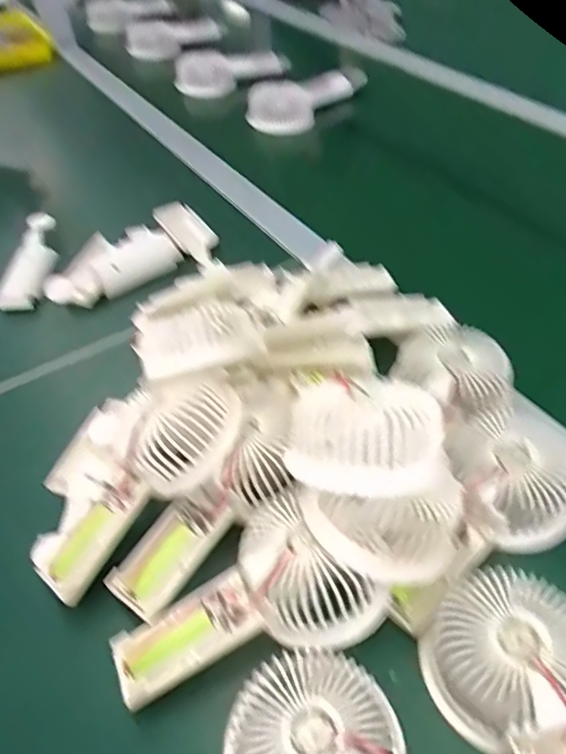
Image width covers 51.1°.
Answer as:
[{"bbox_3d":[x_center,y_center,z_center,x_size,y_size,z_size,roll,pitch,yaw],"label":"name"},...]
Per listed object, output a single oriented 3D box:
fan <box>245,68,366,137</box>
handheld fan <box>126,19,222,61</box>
[{"bbox_3d":[0.040,-0.407,0.848,0.184,0.069,0.064,-36,54,-27],"label":"fan"},{"bbox_3d":[-0.211,-0.638,1.113,0.169,0.050,0.072,-32,52,-25],"label":"handheld fan"}]

